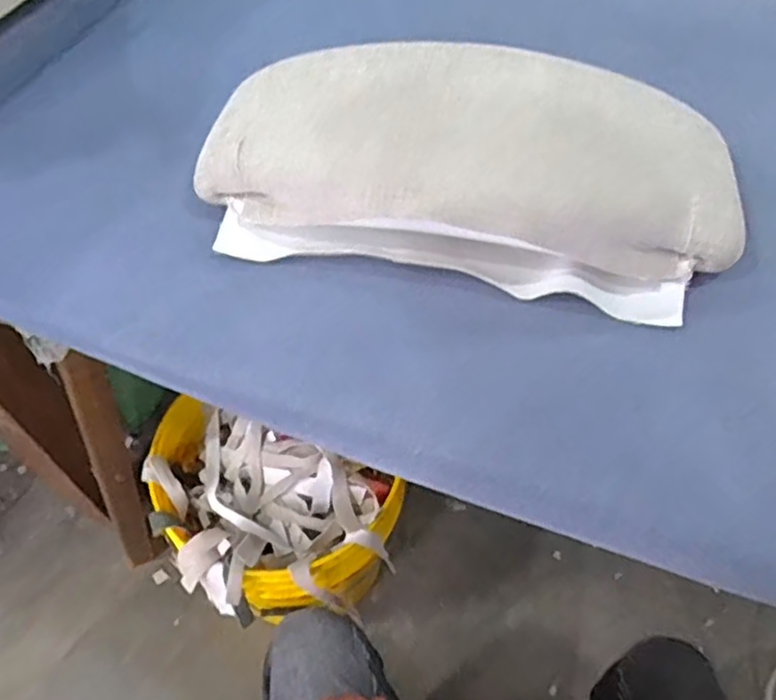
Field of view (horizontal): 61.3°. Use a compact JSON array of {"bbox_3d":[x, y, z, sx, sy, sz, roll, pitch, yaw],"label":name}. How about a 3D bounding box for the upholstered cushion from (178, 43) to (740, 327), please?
[{"bbox_3d":[0.064,-0.154,0.550,0.418,0.075,0.217,11,55,4],"label":"upholstered cushion"}]

